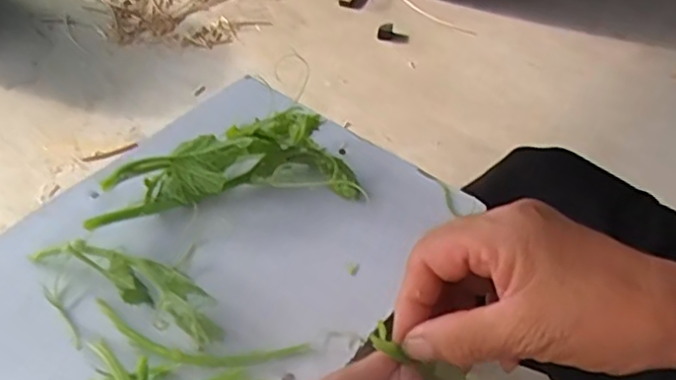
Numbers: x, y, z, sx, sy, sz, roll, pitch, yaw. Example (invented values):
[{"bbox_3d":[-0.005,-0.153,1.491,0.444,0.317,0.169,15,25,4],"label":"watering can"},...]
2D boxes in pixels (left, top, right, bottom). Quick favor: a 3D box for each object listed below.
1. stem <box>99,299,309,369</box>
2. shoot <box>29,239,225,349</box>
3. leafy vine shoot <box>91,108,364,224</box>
[{"bbox_3d":[-0.087,0.092,0.384,0.137,0.005,0.028,9,49,10],"label":"stem"},{"bbox_3d":[-0.130,0.054,0.406,0.144,0.020,0.034,22,52,21],"label":"shoot"},{"bbox_3d":[-0.078,-0.016,0.456,0.182,0.041,0.071,-8,48,-5],"label":"leafy vine shoot"}]

